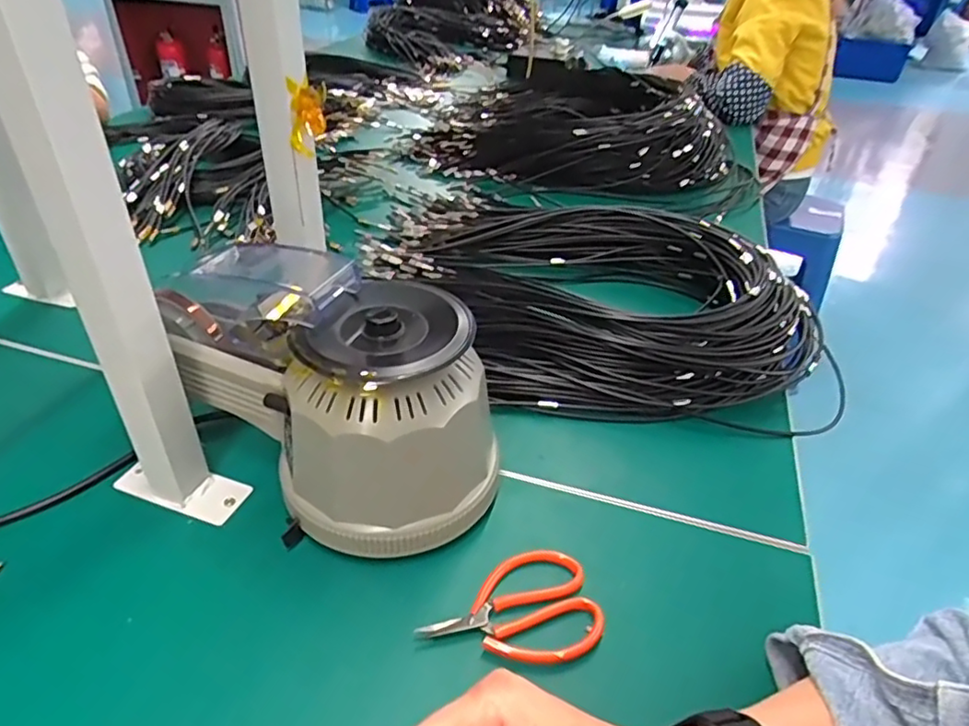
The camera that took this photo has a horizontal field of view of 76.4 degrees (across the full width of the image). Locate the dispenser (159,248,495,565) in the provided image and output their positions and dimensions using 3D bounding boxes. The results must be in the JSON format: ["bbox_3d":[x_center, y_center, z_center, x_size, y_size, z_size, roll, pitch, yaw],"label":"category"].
[{"bbox_3d":[-0.107,0.017,0.456,0.163,0.151,0.242,-28,46,-34],"label":"dispenser"}]

